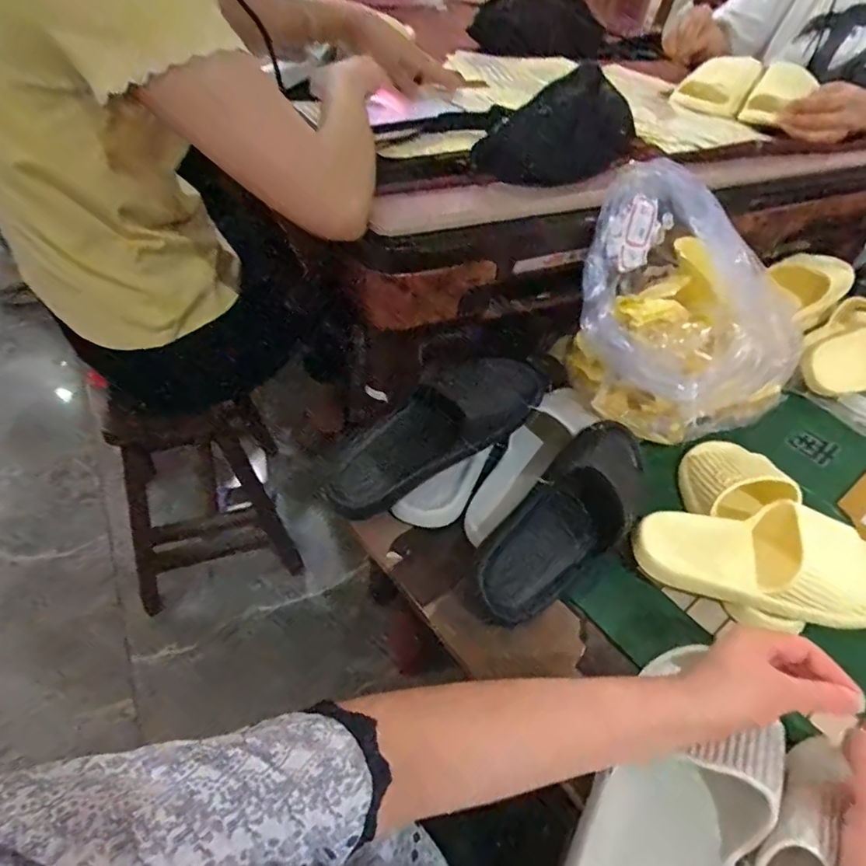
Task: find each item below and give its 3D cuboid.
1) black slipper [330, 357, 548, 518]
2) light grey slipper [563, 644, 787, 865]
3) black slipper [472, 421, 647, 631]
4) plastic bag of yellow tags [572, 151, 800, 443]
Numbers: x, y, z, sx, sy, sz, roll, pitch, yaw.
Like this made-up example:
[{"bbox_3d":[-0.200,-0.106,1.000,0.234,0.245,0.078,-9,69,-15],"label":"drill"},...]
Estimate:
[{"bbox_3d":[-0.002,-0.004,0.613,0.266,0.062,0.097,-34,98,-13],"label":"black slipper"},{"bbox_3d":[0.173,0.276,0.392,0.099,0.074,0.245,36,60,26],"label":"light grey slipper"},{"bbox_3d":[0.143,0.082,0.549,0.097,0.067,0.259,33,51,24],"label":"black slipper"},{"bbox_3d":[0.287,-0.132,0.626,0.239,0.223,0.219,14,46,8],"label":"plastic bag of yellow tags"}]

